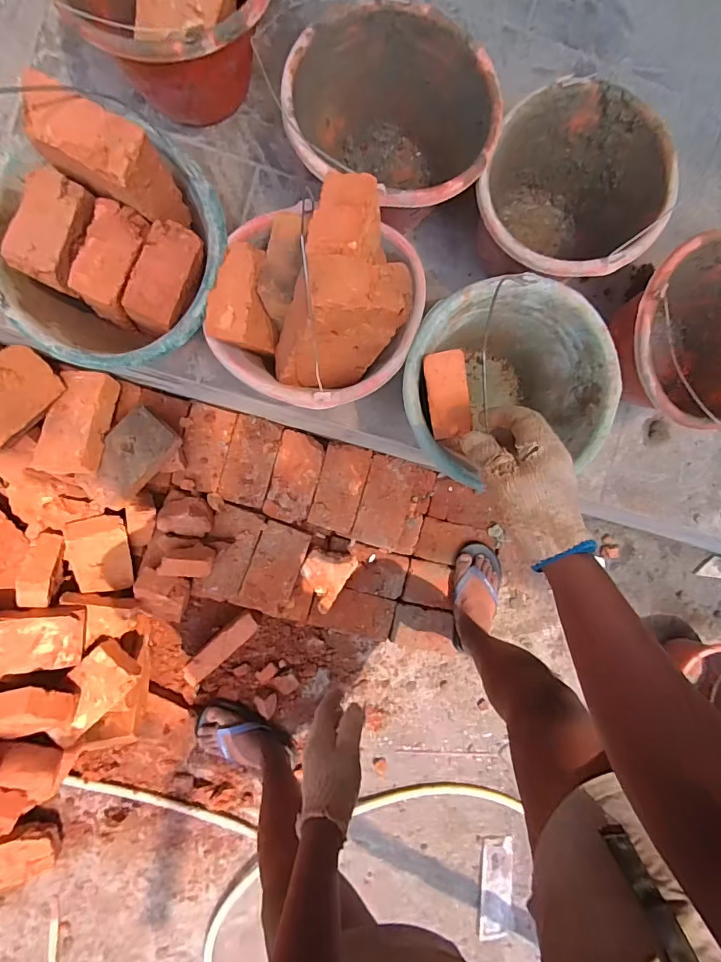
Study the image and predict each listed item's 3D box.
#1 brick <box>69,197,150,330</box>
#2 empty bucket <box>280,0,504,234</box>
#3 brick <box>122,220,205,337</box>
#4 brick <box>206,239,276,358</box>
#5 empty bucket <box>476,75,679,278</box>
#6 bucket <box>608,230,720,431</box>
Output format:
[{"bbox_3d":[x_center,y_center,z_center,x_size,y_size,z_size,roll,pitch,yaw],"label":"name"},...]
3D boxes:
[{"bbox_3d":[-0.267,-0.239,0.496,0.054,0.049,0.103,31,93,-21],"label":"brick"},{"bbox_3d":[0.035,-0.447,0.623,0.255,0.172,0.218,23,89,-5],"label":"empty bucket"},{"bbox_3d":[-0.210,-0.218,0.494,0.056,0.040,0.110,24,89,-5],"label":"brick"},{"bbox_3d":[-0.138,-0.204,0.528,0.067,0.085,0.099,-2,91,-5],"label":"brick"},{"bbox_3d":[0.277,-0.379,0.647,0.233,0.168,0.238,0,91,-5],"label":"empty bucket"},{"bbox_3d":[0.475,-0.207,0.682,0.248,0.169,0.263,0,91,-5],"label":"bucket"}]

